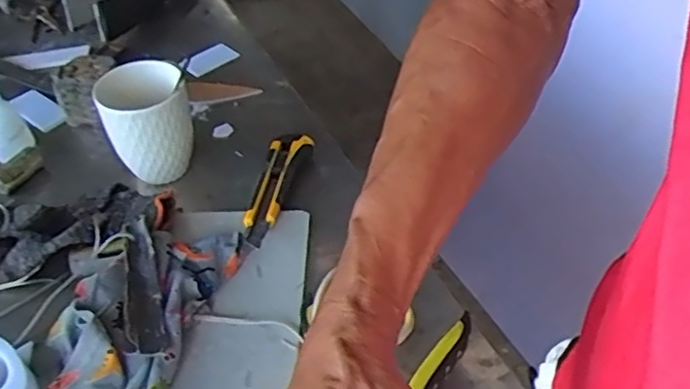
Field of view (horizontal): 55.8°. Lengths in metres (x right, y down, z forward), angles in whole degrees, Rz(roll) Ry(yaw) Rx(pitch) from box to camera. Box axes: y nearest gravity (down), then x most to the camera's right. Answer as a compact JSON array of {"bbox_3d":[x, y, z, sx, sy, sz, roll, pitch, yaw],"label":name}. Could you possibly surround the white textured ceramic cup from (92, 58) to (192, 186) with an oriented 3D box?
[{"bbox_3d":[-0.192,-0.066,0.642,0.079,0.110,0.078,0,43,0],"label":"white textured ceramic cup"}]

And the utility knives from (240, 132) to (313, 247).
[{"bbox_3d":[-0.072,-0.006,0.631,0.041,0.023,0.149,11,45,12],"label":"utility knives"}]

